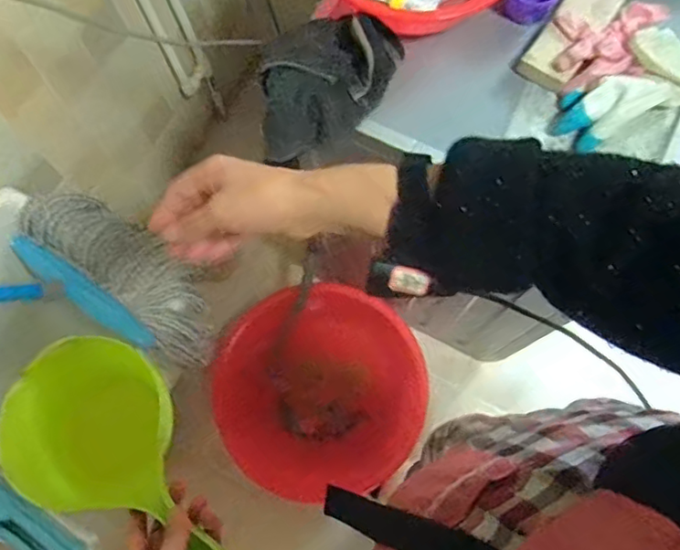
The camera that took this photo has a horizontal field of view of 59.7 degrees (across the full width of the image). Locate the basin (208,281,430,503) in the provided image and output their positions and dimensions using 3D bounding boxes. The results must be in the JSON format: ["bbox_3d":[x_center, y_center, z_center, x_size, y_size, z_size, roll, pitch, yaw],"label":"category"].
[{"bbox_3d":[-0.047,0.276,1.411,0.478,0.156,0.474,0,74,0],"label":"basin"}]

